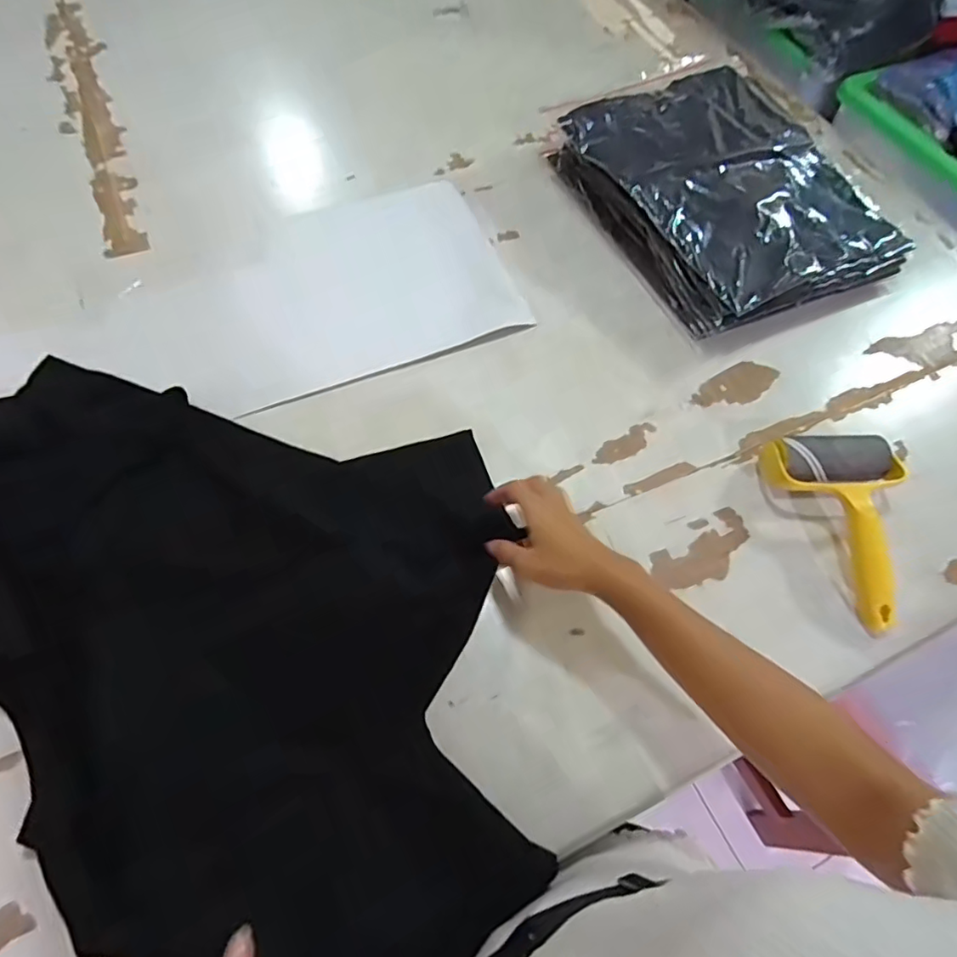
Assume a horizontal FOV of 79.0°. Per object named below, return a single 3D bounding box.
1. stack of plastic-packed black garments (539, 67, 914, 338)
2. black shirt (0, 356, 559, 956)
[{"bbox_3d":[0.293,-0.347,0.703,0.278,0.080,0.357,-22,64,-16],"label":"stack of plastic-packed black garments"},{"bbox_3d":[-0.173,0.084,0.462,0.387,0.047,0.567,-34,68,-21],"label":"black shirt"}]

